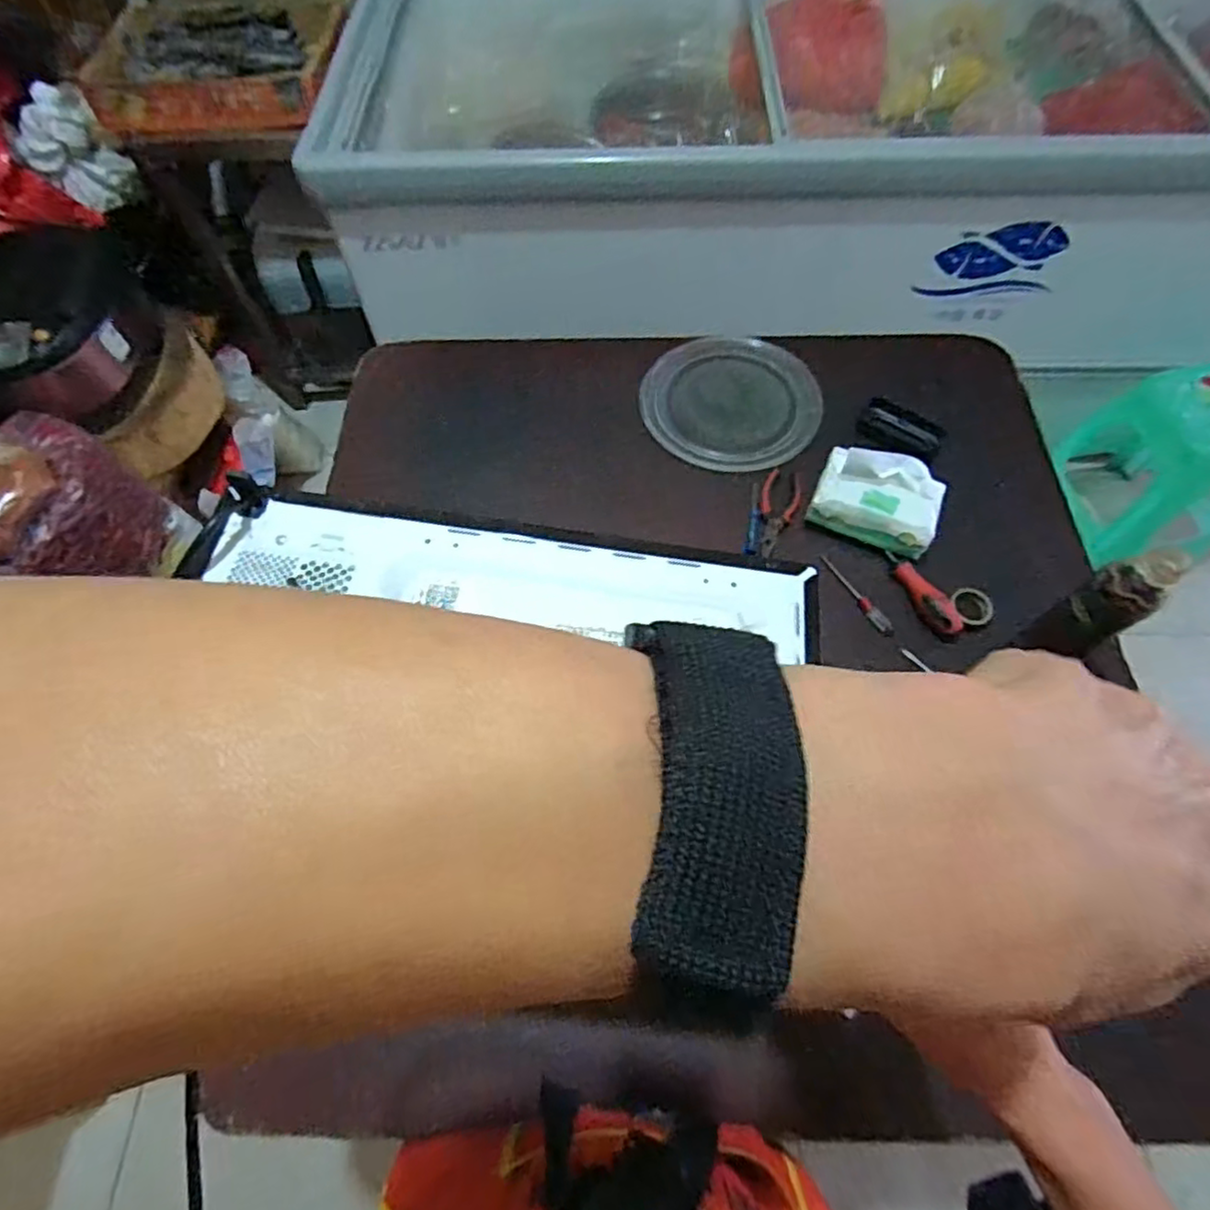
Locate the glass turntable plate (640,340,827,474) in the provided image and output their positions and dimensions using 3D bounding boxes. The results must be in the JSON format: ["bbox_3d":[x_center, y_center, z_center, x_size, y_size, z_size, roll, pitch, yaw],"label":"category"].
[{"bbox_3d":[0.172,-0.276,0.912,0.241,0.027,0.196,9,74,2],"label":"glass turntable plate"}]

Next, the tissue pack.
[{"bbox_3d":[0.326,-0.125,0.802,0.144,0.082,0.091,22,65,12],"label":"tissue pack"}]

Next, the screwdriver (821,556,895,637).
[{"bbox_3d":[0.293,-0.013,0.778,0.018,0.015,0.120,-25,65,-12],"label":"screwdriver"}]

